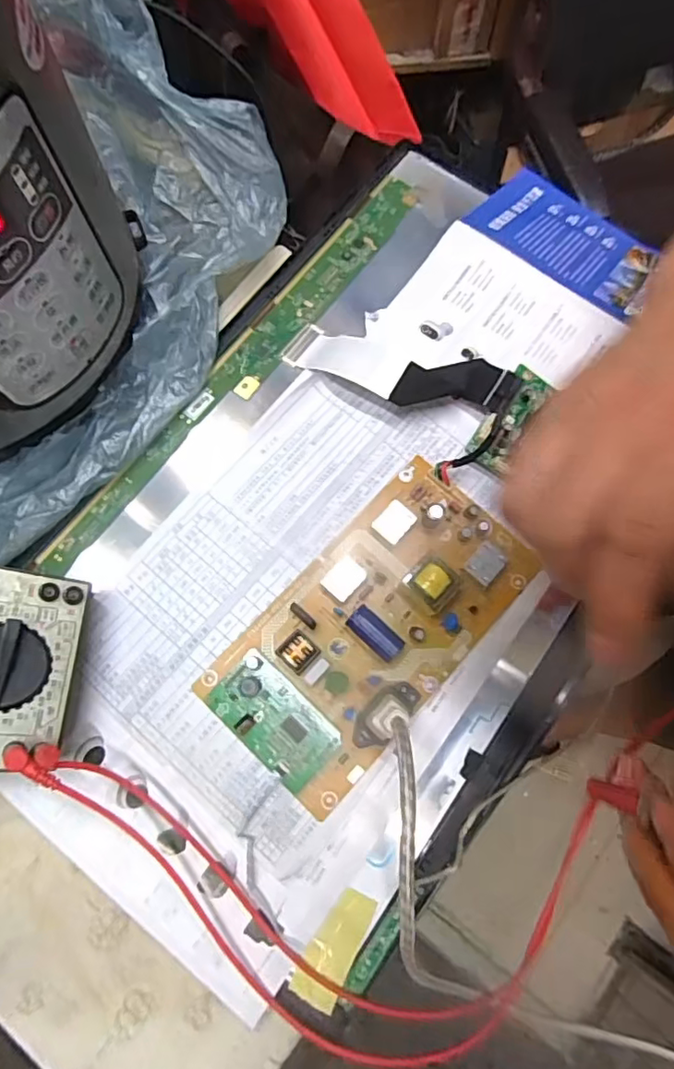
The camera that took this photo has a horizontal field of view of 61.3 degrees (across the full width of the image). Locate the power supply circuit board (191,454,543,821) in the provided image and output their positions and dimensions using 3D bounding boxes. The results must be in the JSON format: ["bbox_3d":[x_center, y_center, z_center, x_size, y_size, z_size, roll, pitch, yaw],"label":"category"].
[{"bbox_3d":[0.024,0.055,0.359,0.114,0.022,0.212,42,77,9],"label":"power supply circuit board"}]

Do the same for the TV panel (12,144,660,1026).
[{"bbox_3d":[0.032,-0.040,0.391,0.312,0.045,0.597,32,75,7],"label":"TV panel"}]

